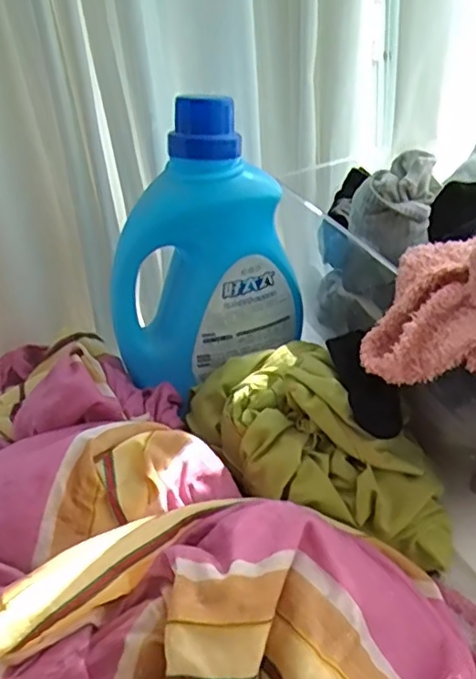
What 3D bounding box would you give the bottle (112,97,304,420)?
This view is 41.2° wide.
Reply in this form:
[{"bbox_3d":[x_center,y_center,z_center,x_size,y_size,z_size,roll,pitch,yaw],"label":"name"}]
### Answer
[{"bbox_3d":[-0.035,-0.072,0.557,0.148,0.221,0.101,-31,43,-28],"label":"bottle"}]

